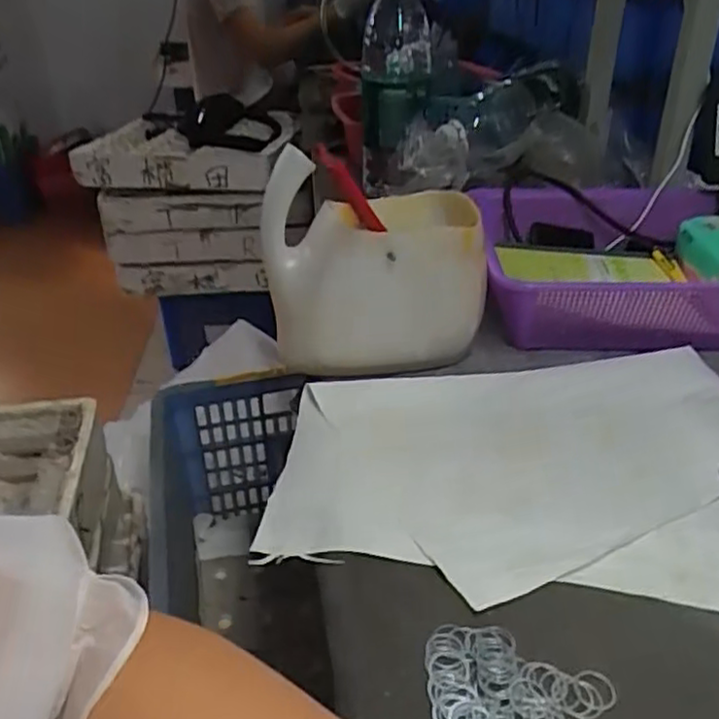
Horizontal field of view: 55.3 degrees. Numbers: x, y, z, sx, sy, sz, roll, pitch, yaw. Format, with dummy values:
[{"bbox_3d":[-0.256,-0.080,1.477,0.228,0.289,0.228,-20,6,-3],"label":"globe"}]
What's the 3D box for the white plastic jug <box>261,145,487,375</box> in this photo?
[{"bbox_3d":[0.012,-0.083,0.641,0.186,0.174,0.105,-9,36,-14],"label":"white plastic jug"}]

